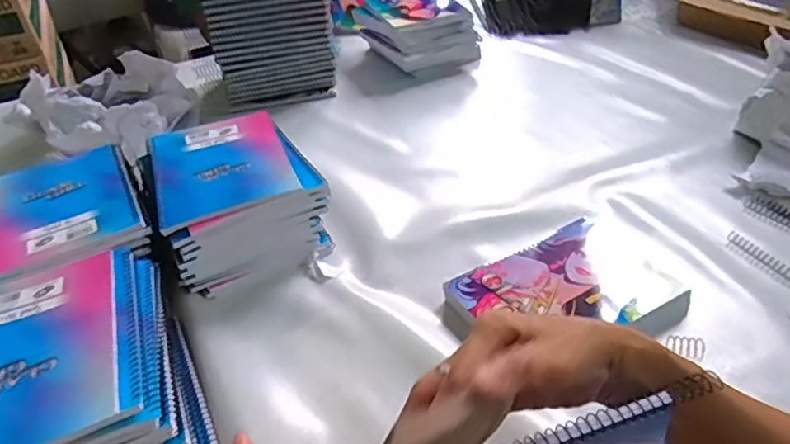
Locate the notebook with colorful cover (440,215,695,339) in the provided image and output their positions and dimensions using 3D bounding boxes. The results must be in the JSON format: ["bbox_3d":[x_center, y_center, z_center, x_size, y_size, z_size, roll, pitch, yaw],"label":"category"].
[{"bbox_3d":[0.166,0.074,0.577,0.209,0.031,0.141,-19,39,-15],"label":"notebook with colorful cover"}]

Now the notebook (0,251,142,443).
[{"bbox_3d":[-0.291,0.101,0.437,0.149,0.012,0.191,-18,39,-17],"label":"notebook"}]

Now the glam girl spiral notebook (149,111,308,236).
[{"bbox_3d":[-0.200,-0.067,0.653,0.150,0.014,0.199,-17,39,-15],"label":"glam girl spiral notebook"}]

